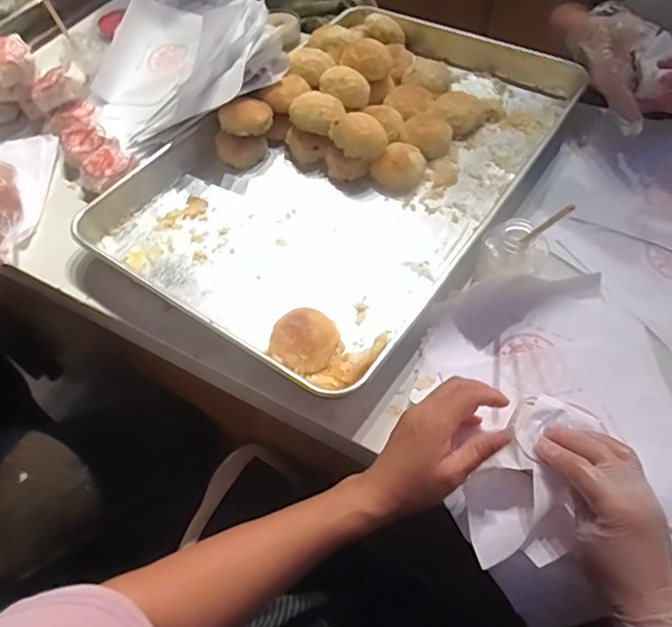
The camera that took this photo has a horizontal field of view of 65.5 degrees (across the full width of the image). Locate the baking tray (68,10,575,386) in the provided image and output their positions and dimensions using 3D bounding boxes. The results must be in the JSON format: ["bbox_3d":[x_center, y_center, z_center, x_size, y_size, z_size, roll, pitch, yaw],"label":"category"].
[{"bbox_3d":[0.028,-0.210,0.661,0.402,0.044,0.605,31,66,20],"label":"baking tray"}]

